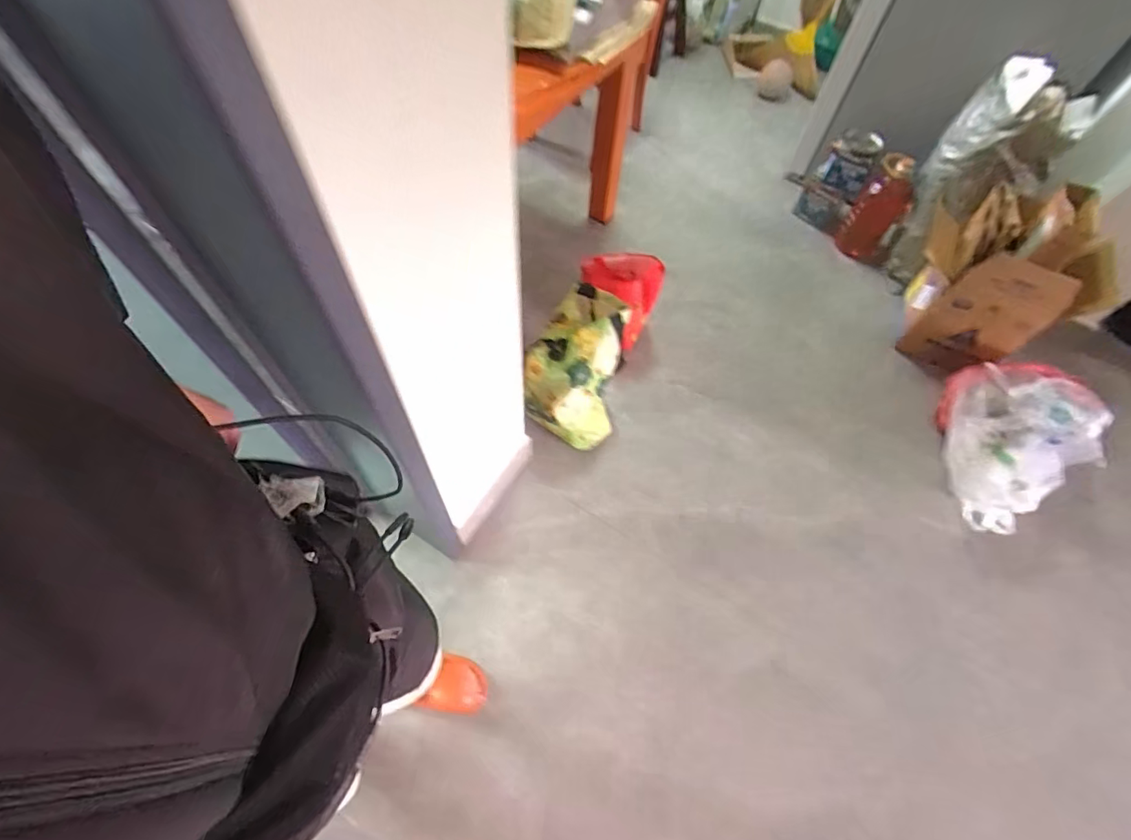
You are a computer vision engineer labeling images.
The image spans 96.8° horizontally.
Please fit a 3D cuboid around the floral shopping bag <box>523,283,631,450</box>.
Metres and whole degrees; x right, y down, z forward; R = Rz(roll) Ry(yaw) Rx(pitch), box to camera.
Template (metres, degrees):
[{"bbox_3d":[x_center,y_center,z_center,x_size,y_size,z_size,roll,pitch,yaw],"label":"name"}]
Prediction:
[{"bbox_3d":[0.034,-0.146,1.377,0.235,0.257,0.339,11,61,2],"label":"floral shopping bag"}]

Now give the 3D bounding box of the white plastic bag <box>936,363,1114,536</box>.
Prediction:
[{"bbox_3d":[1.214,0.062,1.362,0.276,0.256,0.499,23,62,9],"label":"white plastic bag"}]

